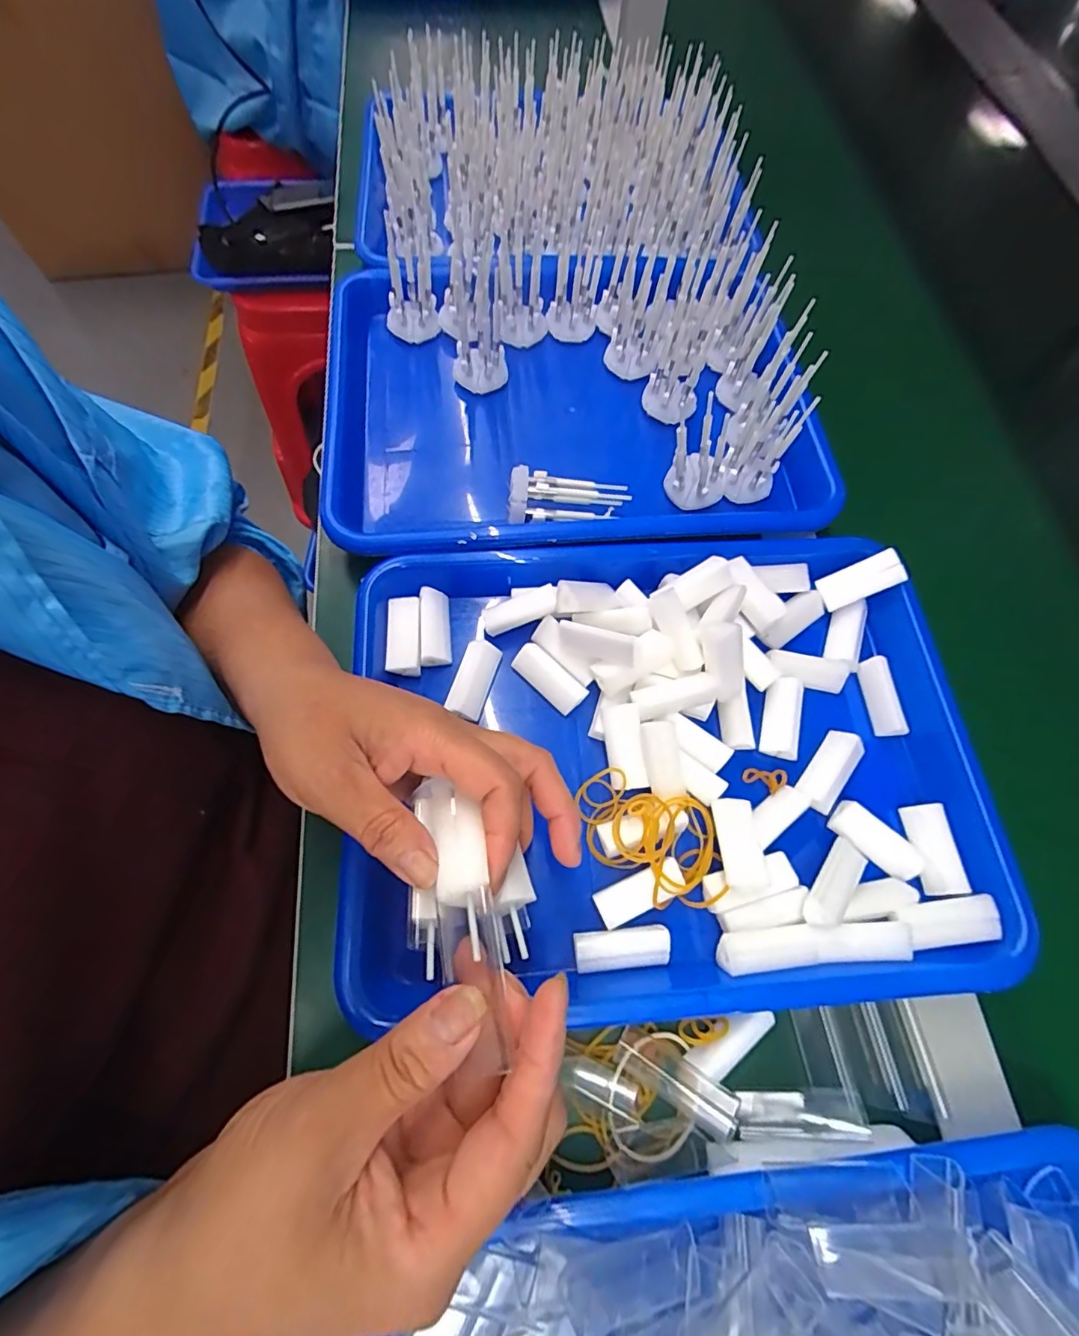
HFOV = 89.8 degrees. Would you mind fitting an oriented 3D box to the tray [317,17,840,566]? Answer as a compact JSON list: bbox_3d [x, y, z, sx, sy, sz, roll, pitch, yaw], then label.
[{"bbox_3d":[0.015,-0.303,0.409,0.337,0.079,0.481,-1,68,-3],"label":"tray"}]

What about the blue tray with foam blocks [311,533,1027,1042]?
[{"bbox_3d":[0.070,0.043,0.295,0.336,0.044,0.241,-3,68,-4],"label":"blue tray with foam blocks"}]

